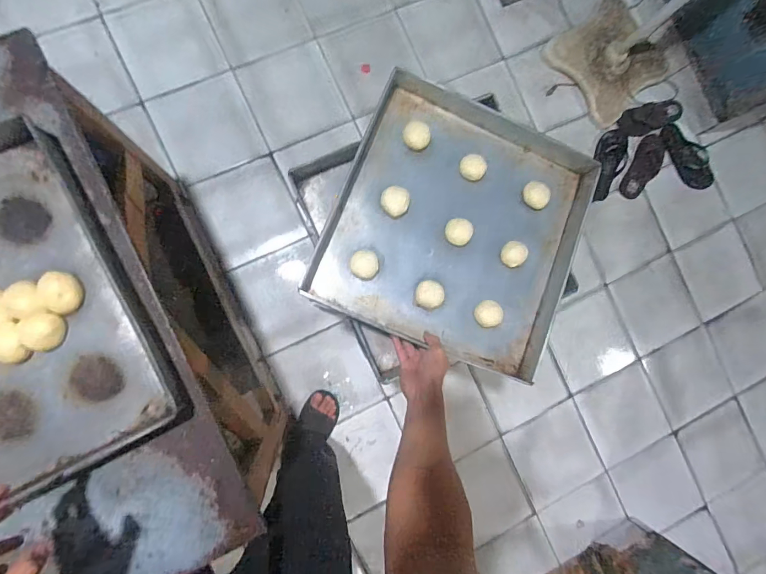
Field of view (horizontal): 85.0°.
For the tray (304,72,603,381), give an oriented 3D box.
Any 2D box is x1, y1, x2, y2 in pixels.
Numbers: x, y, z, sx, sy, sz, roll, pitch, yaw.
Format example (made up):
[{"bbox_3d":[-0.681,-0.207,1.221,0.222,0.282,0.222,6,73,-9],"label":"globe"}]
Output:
[{"bbox_3d":[0.153,-0.128,0.827,0.460,0.067,0.499,22,84,-6],"label":"tray"}]

